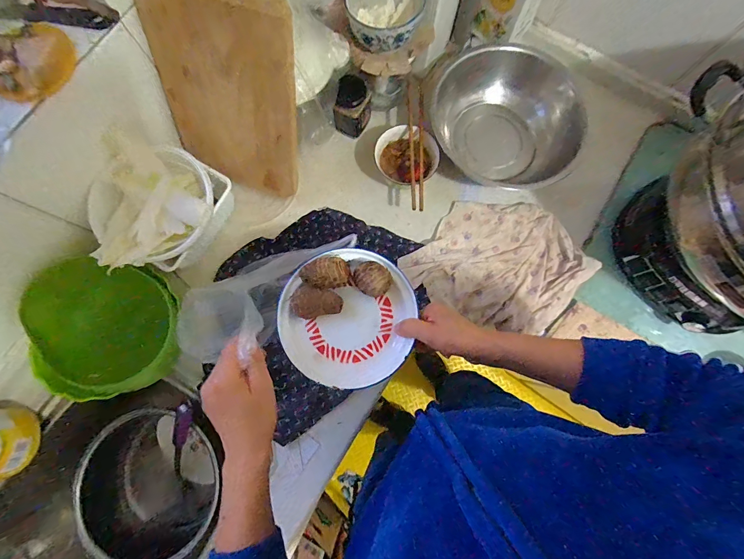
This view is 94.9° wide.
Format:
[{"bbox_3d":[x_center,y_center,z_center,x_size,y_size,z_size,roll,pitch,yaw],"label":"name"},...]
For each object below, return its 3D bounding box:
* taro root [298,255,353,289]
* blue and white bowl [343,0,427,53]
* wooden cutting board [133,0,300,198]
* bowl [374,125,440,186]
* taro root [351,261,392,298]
[{"bbox_3d":[-0.054,-0.006,0.405,0.055,0.040,0.037,-14,79,-3],"label":"taro root"},{"bbox_3d":[0.021,-0.403,0.514,0.110,0.057,0.120,0,79,0],"label":"blue and white bowl"},{"bbox_3d":[-0.206,-0.250,0.482,0.197,0.273,0.026,16,54,1],"label":"wooden cutting board"},{"bbox_3d":[0.060,-0.210,0.599,0.107,0.061,0.095,13,79,2],"label":"bowl"},{"bbox_3d":[0.001,-0.001,0.406,0.040,0.040,0.045,-36,81,-7],"label":"taro root"}]

